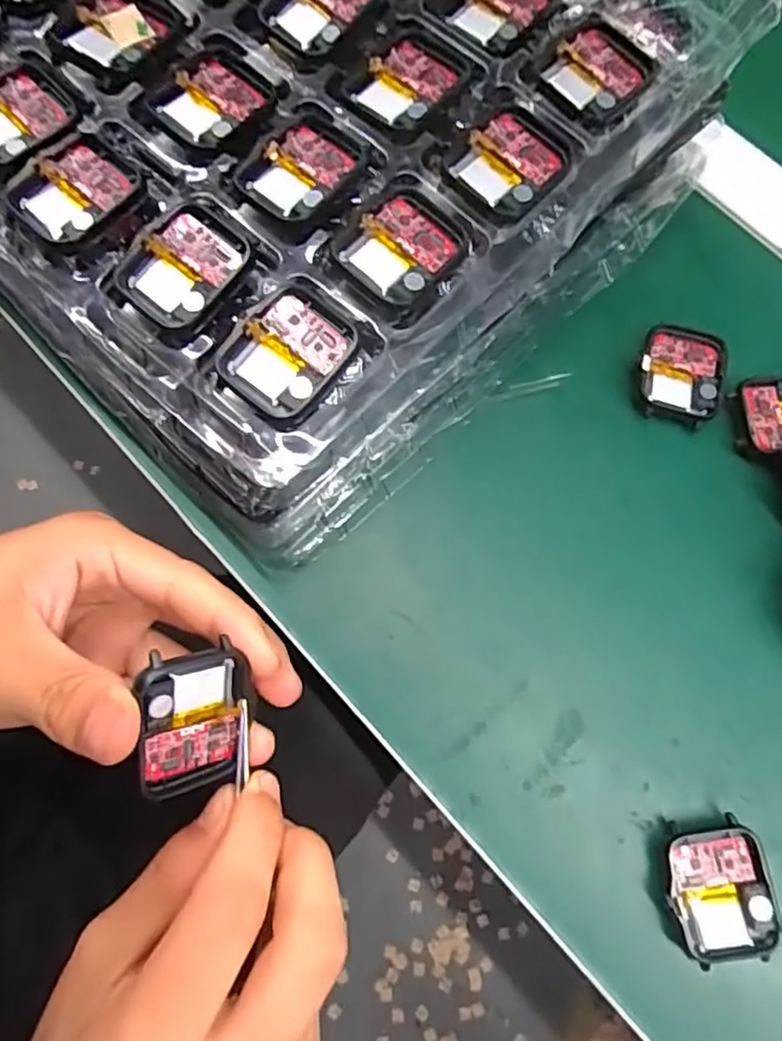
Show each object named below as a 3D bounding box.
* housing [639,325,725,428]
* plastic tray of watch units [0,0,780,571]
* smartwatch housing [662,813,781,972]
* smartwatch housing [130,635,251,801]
[{"bbox_3d":[0.134,-0.068,0.291,0.038,0.008,0.047,14,76,3],"label":"housing"},{"bbox_3d":[-0.033,-0.177,0.284,0.274,0.083,0.307,41,79,9],"label":"plastic tray of watch units"},{"bbox_3d":[0.122,0.138,0.238,0.038,0.012,0.046,-8,76,-2],"label":"smartwatch housing"},{"bbox_3d":[-0.061,0.063,0.198,0.005,0.035,0.046,16,105,45],"label":"smartwatch housing"}]

